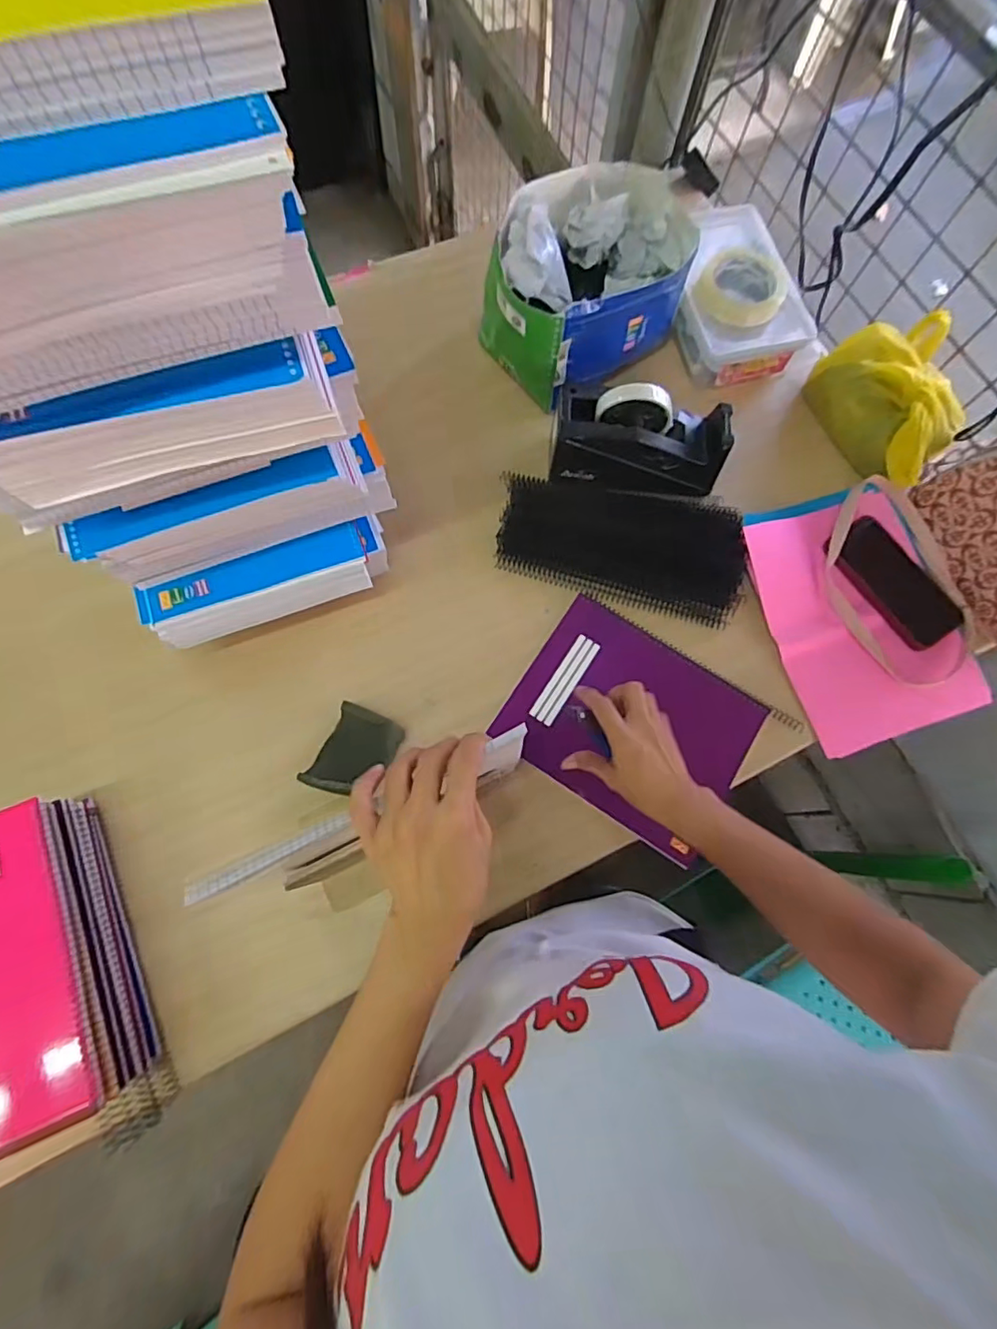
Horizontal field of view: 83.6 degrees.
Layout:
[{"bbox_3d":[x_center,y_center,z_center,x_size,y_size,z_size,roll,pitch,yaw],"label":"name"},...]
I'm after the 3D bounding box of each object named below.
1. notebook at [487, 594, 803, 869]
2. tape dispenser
[{"bbox_3d":[0.149,0.062,0.615,0.251,0.018,0.203,33,77,7],"label":"notebook"},{"bbox_3d":[0.161,-0.254,0.640,0.198,0.091,0.084,5,75,0],"label":"tape dispenser"}]

